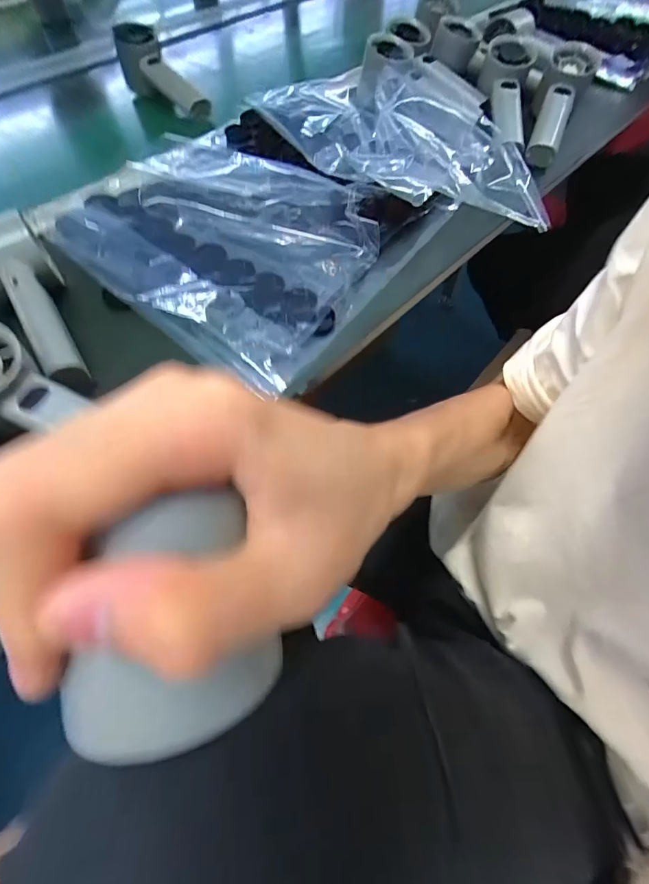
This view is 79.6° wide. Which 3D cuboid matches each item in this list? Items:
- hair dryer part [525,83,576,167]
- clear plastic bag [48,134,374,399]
[{"bbox_3d":[0.264,-0.369,0.454,0.034,0.028,0.111,22,83,14],"label":"hair dryer part"},{"bbox_3d":[-0.097,-0.181,0.349,0.264,0.051,0.202,30,64,18],"label":"clear plastic bag"}]

